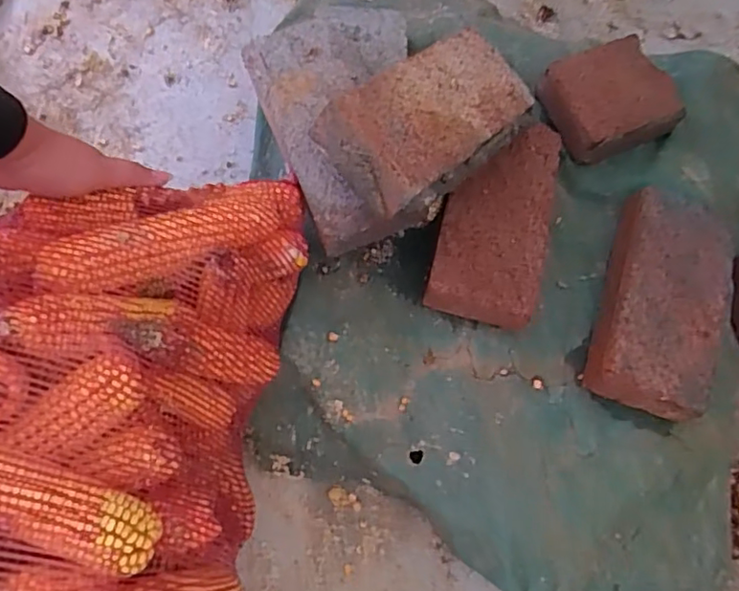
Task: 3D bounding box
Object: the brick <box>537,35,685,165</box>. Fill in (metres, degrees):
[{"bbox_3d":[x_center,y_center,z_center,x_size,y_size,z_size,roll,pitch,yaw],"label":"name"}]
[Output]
[{"bbox_3d":[0.273,-0.226,0.684,0.134,0.051,0.115,-21,77,-10],"label":"brick"}]

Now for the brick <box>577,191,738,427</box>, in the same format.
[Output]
[{"bbox_3d":[0.312,0.005,0.641,0.124,0.057,0.235,21,73,4],"label":"brick"}]

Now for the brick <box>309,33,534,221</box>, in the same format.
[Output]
[{"bbox_3d":[0.062,-0.174,0.580,0.109,0.053,0.241,50,56,-1],"label":"brick"}]

